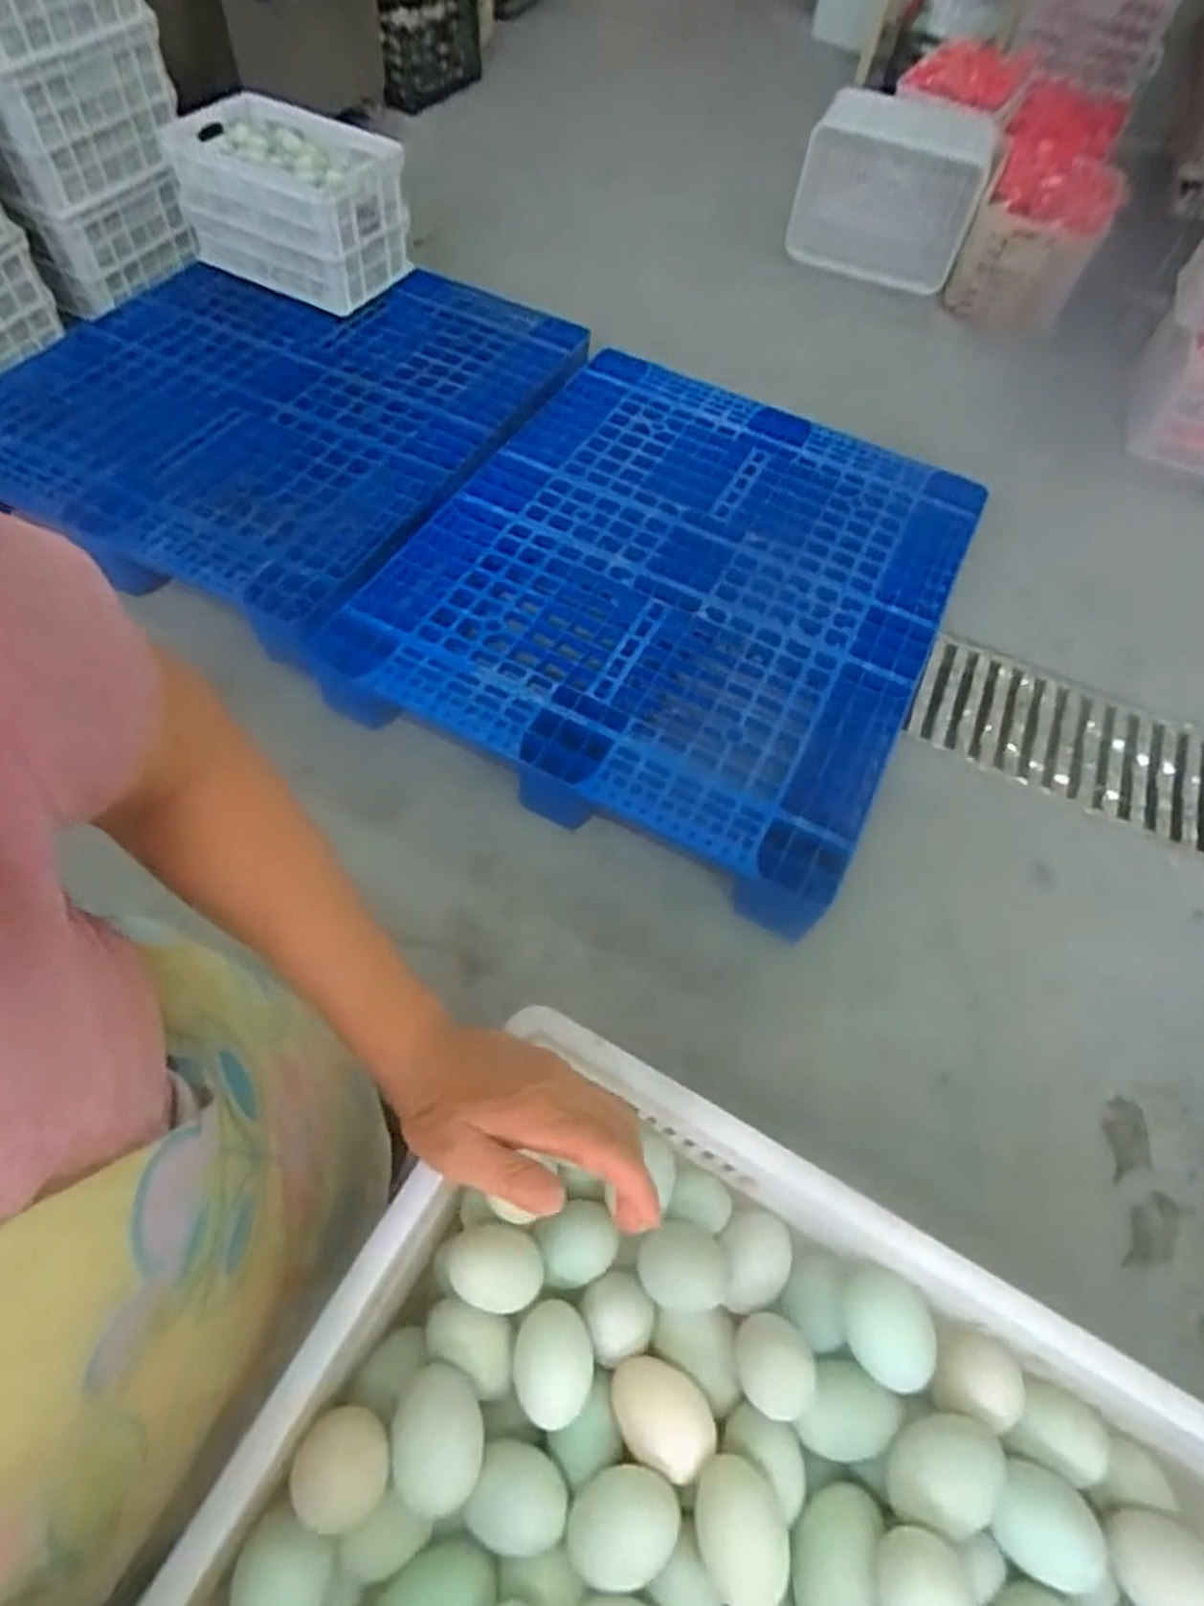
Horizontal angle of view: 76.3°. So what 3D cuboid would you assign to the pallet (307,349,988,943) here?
[{"bbox_3d":[0.161,-0.464,1.590,1.025,0.140,1.164,27,59,12],"label":"pallet"}]

